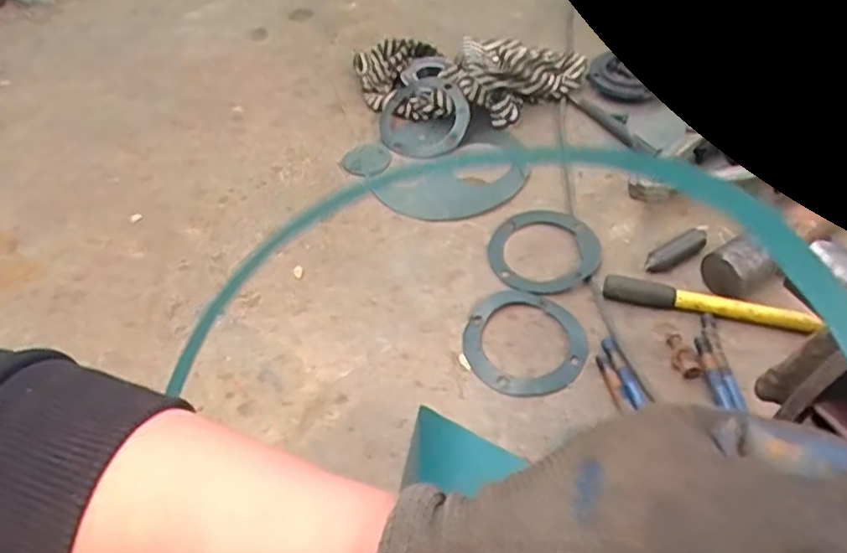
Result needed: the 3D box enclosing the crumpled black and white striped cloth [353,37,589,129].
[{"bbox_3d":[0.062,-0.348,1.178,0.414,0.081,0.170,11,52,13],"label":"crumpled black and white striped cloth"}]

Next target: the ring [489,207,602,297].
[{"bbox_3d":[0.164,-0.039,0.925,0.152,0.006,0.154,-1,48,2],"label":"ring"}]

